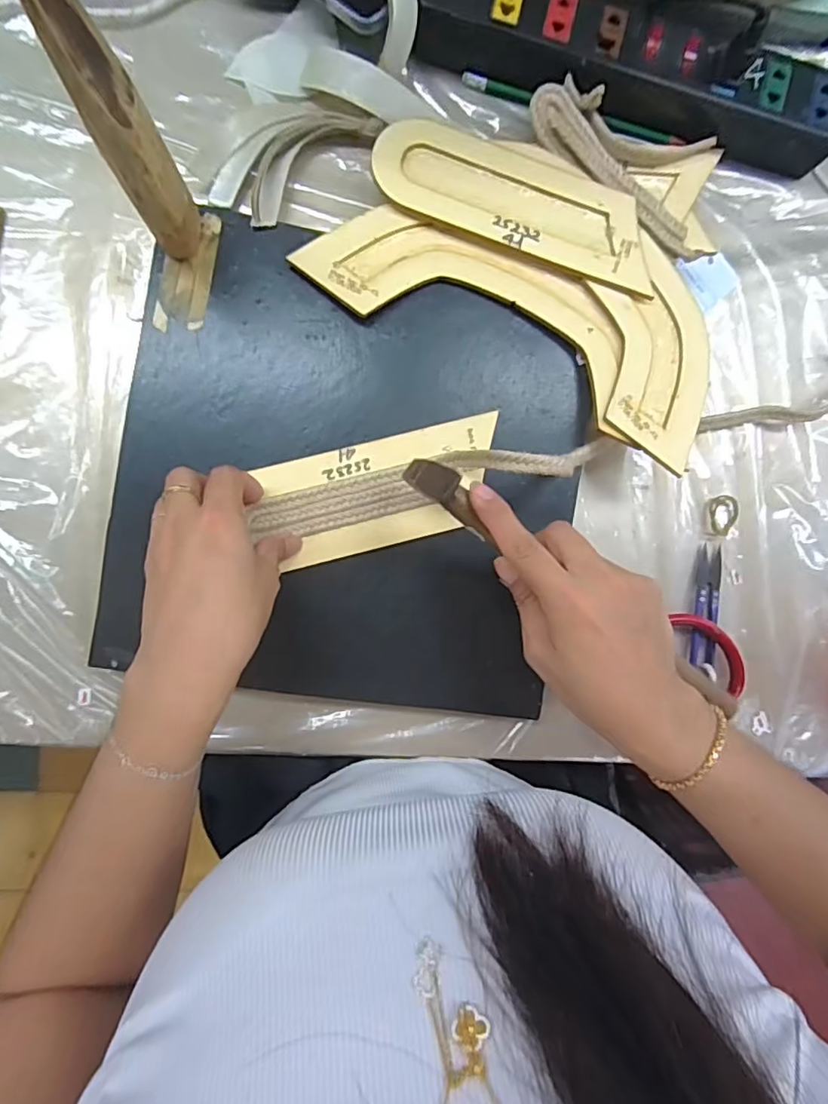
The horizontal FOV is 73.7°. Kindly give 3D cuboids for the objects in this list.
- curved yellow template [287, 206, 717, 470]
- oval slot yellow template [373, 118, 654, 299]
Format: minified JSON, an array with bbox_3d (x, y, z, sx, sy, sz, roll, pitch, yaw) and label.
[{"bbox_3d":[0.079,-0.178,0.371,0.273,0.007,0.140,27,79,0],"label":"curved yellow template"},{"bbox_3d":[0.072,-0.241,0.375,0.194,0.007,0.078,19,78,-3],"label":"oval slot yellow template"}]

